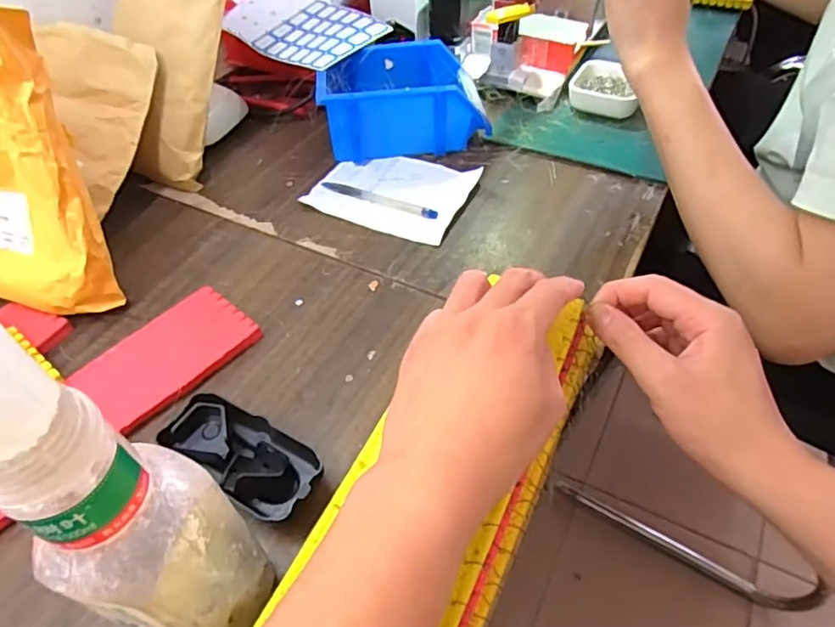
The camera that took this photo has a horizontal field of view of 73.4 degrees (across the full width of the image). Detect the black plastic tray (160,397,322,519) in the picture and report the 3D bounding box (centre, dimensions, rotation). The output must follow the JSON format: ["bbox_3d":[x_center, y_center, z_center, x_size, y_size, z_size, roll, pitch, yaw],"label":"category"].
[{"bbox_3d":[-0.112,0.094,0.368,0.107,0.027,0.052,21,53,21],"label":"black plastic tray"}]

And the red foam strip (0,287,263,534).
[{"bbox_3d":[-0.270,0.097,0.385,0.087,0.014,0.346,34,58,29],"label":"red foam strip"}]

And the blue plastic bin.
[{"bbox_3d":[-0.019,-0.233,0.619,0.168,0.075,0.119,-8,49,-4],"label":"blue plastic bin"}]

